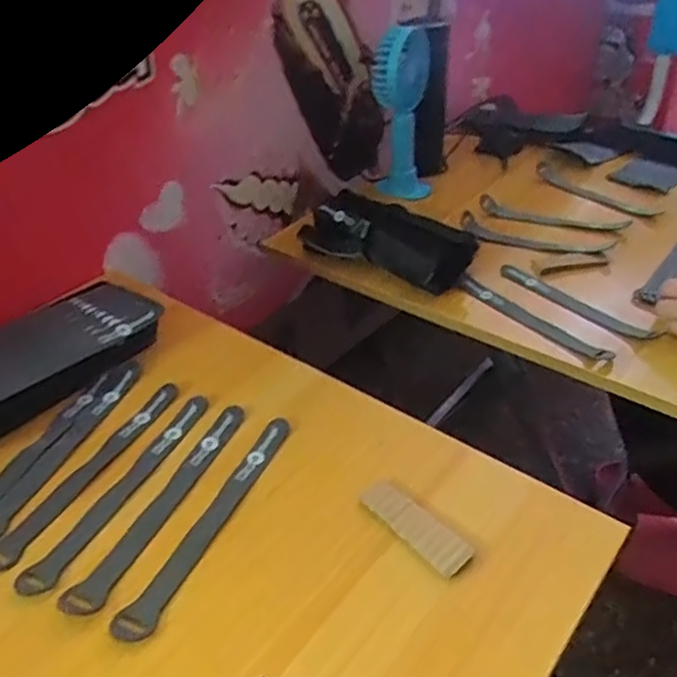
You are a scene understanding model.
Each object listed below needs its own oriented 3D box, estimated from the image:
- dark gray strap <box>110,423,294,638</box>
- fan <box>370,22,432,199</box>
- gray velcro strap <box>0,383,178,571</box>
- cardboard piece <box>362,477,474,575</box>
[{"bbox_3d":[-0.086,0.125,0.451,0.022,0.011,0.193,14,41,22],"label":"dark gray strap"},{"bbox_3d":[0.084,-0.290,0.852,0.076,0.217,0.060,-3,38,3],"label":"fan"},{"bbox_3d":[-0.188,0.099,0.494,0.025,0.004,0.193,16,42,24],"label":"gray velcro strap"},{"bbox_3d":[0.050,0.123,0.429,0.026,0.006,0.085,-35,47,-22],"label":"cardboard piece"}]

